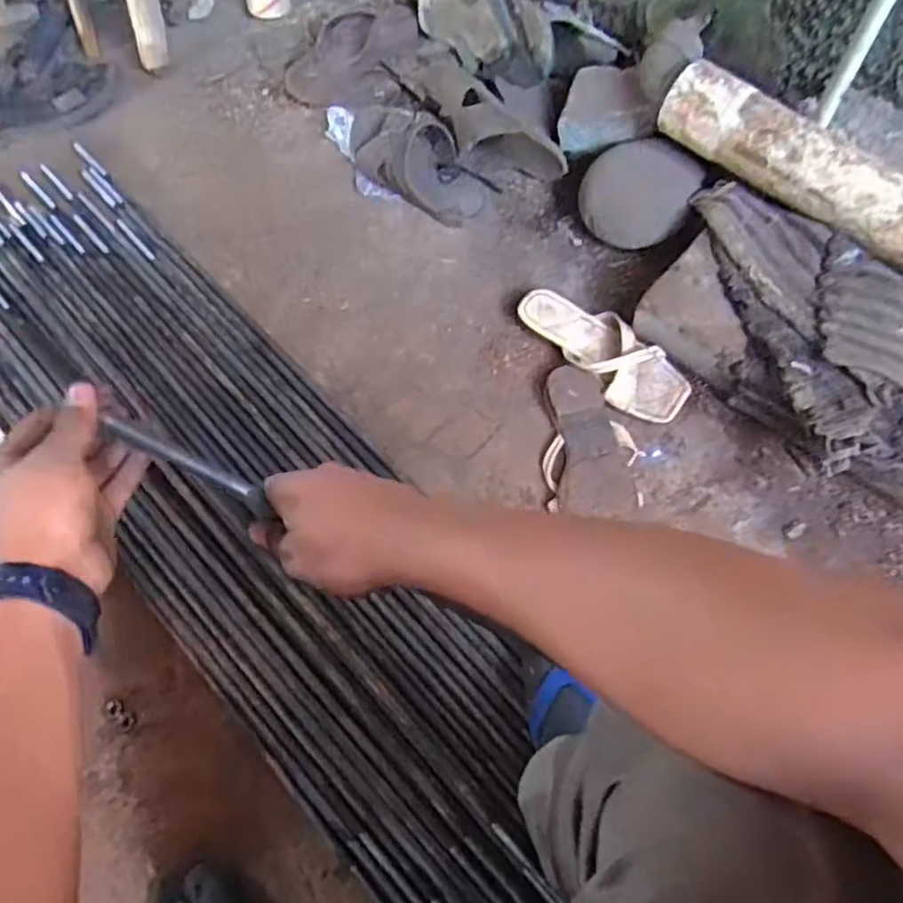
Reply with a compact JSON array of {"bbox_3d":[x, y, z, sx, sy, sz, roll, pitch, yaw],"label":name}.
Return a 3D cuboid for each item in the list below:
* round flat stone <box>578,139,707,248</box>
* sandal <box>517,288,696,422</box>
[{"bbox_3d":[0.254,-0.358,0.951,0.152,0.028,0.147,-1,85,15],"label":"round flat stone"},{"bbox_3d":[0.192,-0.129,0.883,0.091,0.041,0.237,-36,68,-13],"label":"sandal"}]

